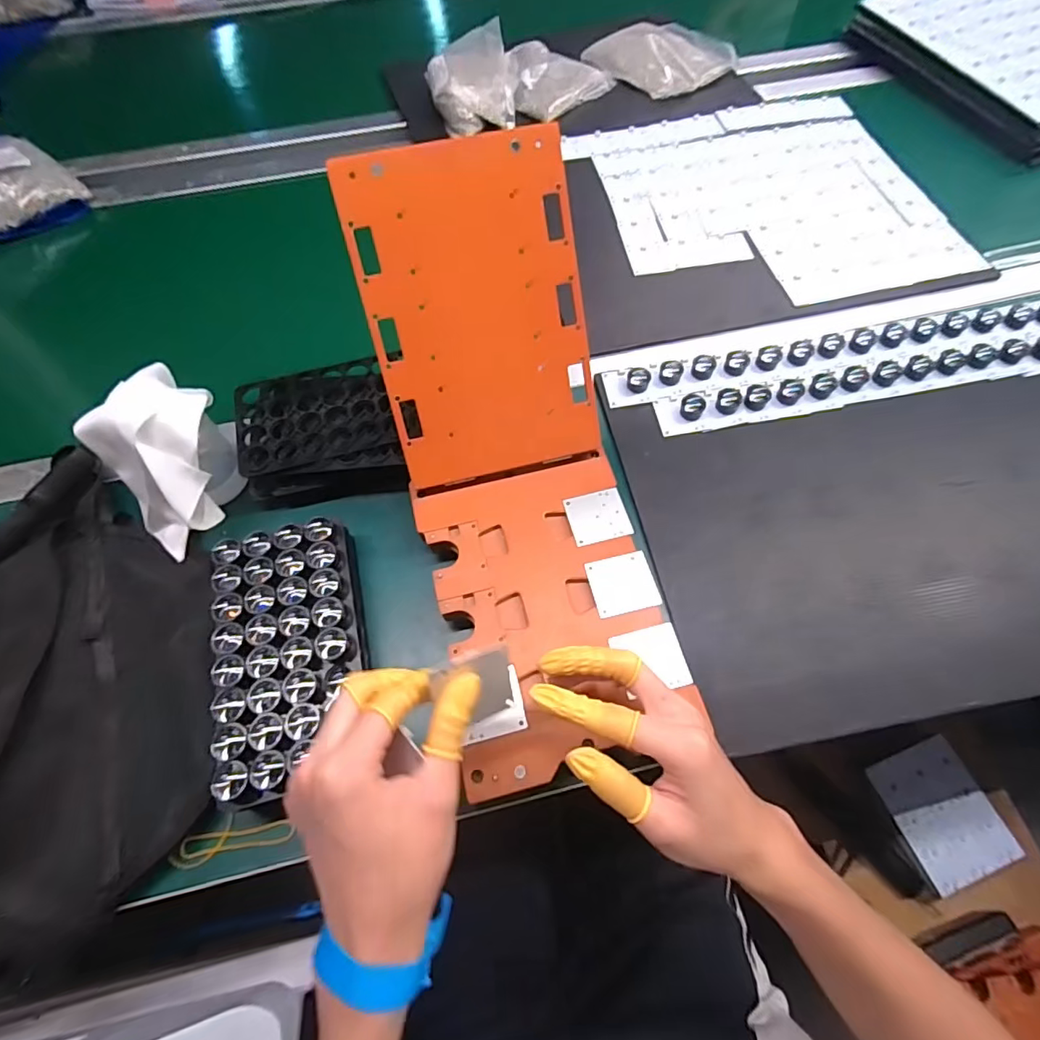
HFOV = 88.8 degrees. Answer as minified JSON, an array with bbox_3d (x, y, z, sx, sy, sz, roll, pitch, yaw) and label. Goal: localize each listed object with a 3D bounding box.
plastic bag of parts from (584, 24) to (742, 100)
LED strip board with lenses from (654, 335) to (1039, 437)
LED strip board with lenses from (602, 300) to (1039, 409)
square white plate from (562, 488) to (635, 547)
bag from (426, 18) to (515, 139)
[{"bbox_3d":[0.207,-0.683,0.778,0.168,0.029,0.162,-33,67,-14],"label":"plastic bag of parts"},{"bbox_3d":[0.343,-0.137,0.515,0.424,0.018,0.045,-10,63,-3],"label":"LED strip board with lenses"},{"bbox_3d":[0.313,-0.172,0.529,0.460,0.016,0.041,-10,63,-3],"label":"LED strip board with lenses"},{"bbox_3d":[0.064,-0.003,0.432,0.048,0.004,0.043,-13,63,-5],"label":"square white plate"},{"bbox_3d":[-0.069,-0.607,0.737,0.114,0.053,0.161,-10,63,-3],"label":"bag"}]

